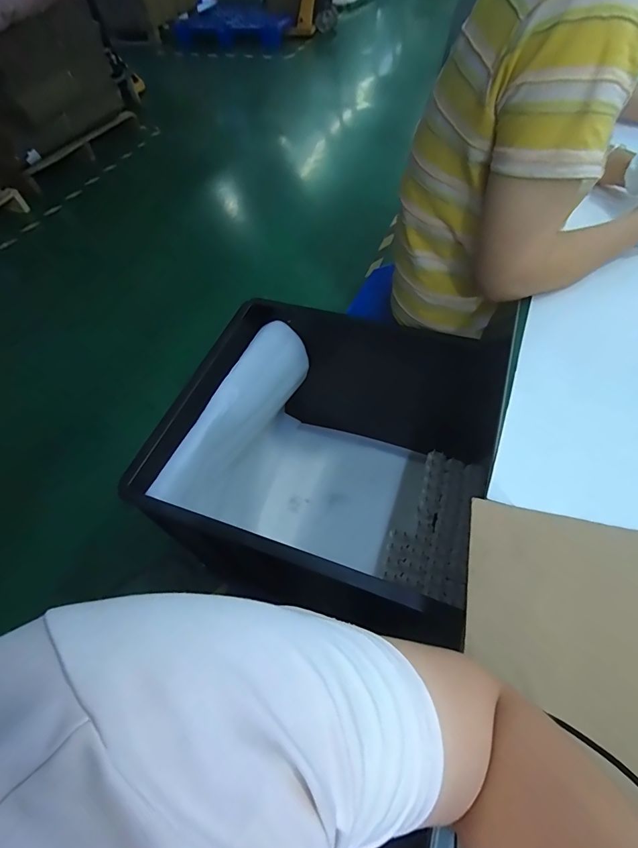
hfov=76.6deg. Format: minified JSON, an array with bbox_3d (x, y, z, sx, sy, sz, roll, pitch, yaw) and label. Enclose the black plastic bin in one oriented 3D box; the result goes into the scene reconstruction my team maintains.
[{"bbox_3d":[0.028,0.058,0.742,0.428,0.348,0.444,17,59,15],"label":"black plastic bin"}]

